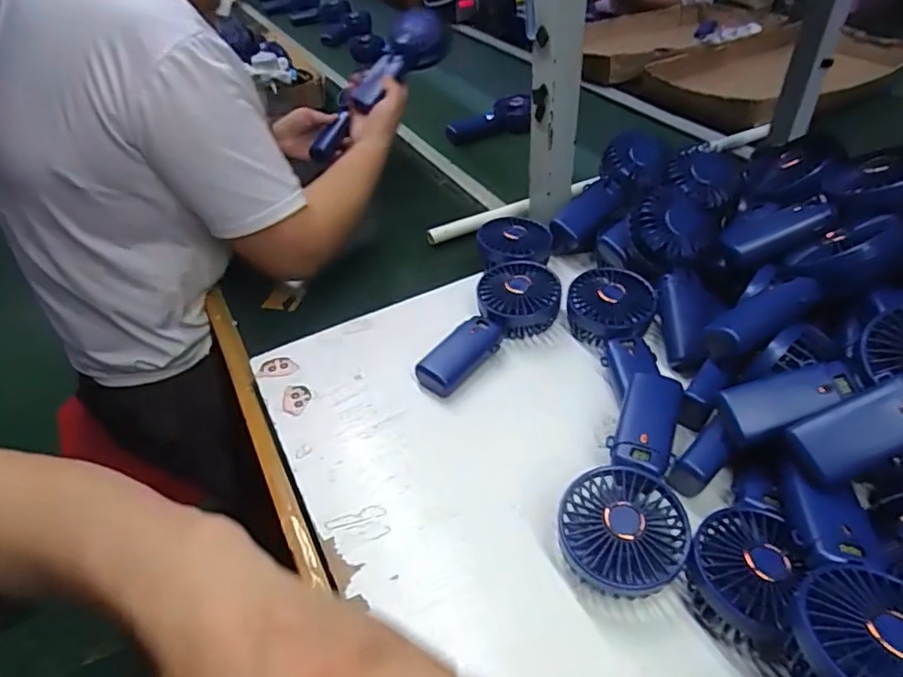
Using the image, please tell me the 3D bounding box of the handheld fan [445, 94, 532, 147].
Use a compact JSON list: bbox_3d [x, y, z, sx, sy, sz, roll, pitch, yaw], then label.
[{"bbox_3d":[0.071,-0.407,1.084,0.163,0.053,0.063,-18,42,5],"label":"handheld fan"}]

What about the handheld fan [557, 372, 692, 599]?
[{"bbox_3d":[0.145,0.110,0.434,0.083,0.055,0.182,21,47,25],"label":"handheld fan"}]

